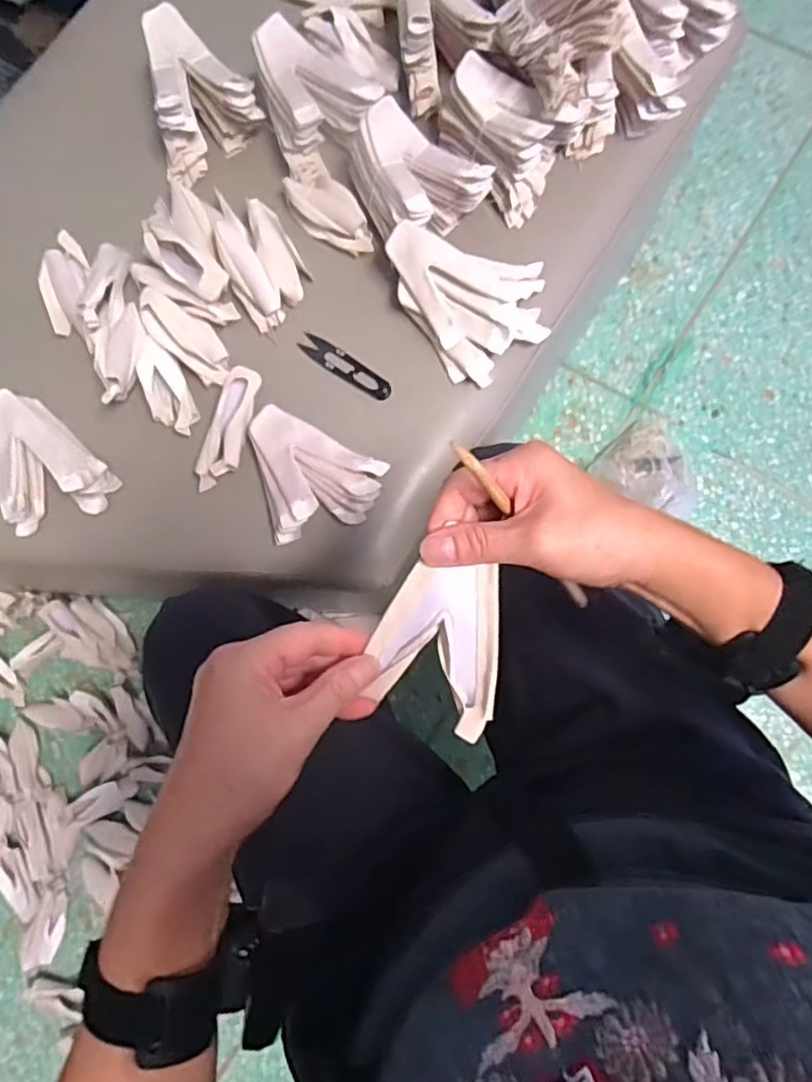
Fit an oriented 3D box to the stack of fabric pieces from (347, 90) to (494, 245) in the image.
[{"bbox_3d":[0.006,-0.343,0.596,0.101,0.066,0.114,-36,79,-4],"label":"stack of fabric pieces"}]

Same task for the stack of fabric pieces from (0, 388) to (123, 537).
[{"bbox_3d":[-0.334,-0.065,0.563,0.097,0.039,0.125,-44,80,-6],"label":"stack of fabric pieces"}]

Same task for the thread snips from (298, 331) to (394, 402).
[{"bbox_3d":[-0.057,-0.165,0.600,0.099,0.005,0.024,35,81,6],"label":"thread snips"}]

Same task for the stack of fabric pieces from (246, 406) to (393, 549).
[{"bbox_3d":[-0.077,-0.068,0.559,0.105,0.034,0.113,-14,80,-3],"label":"stack of fabric pieces"}]

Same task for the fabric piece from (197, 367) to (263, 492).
[{"bbox_3d":[-0.159,-0.102,0.572,0.032,0.021,0.114,15,80,3],"label":"fabric piece"}]

